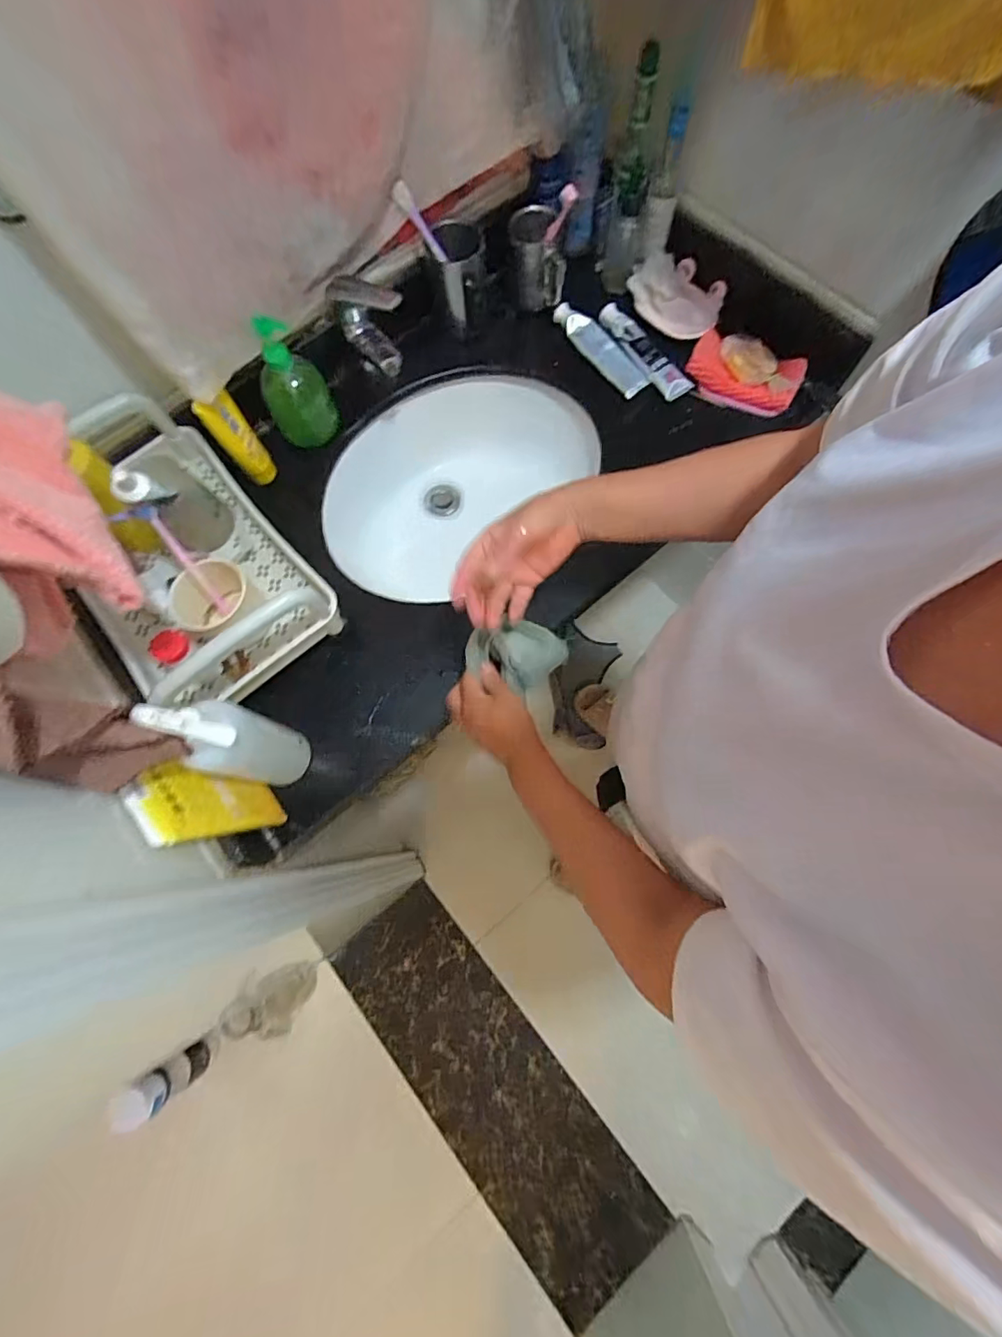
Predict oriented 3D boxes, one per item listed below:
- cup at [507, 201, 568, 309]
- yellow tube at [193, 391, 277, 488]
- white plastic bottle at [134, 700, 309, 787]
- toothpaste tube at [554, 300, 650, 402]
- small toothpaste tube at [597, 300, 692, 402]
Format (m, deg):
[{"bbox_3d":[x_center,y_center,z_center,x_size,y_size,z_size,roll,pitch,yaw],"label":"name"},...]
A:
[{"bbox_3d":[0.053,-0.597,0.766,0.076,0.101,0.093,-2,72,1],"label":"cup"},{"bbox_3d":[-0.336,-0.294,0.673,0.048,0.137,0.041,-35,74,-9],"label":"yellow tube"},{"bbox_3d":[-0.250,0.072,0.508,0.063,0.234,0.065,17,74,7],"label":"white plastic bottle"},{"bbox_3d":[0.148,-0.478,0.784,0.044,0.033,0.178,-40,75,-10],"label":"toothpaste tube"},{"bbox_3d":[0.210,-0.468,0.779,0.037,0.035,0.174,-38,75,-10],"label":"small toothpaste tube"}]

